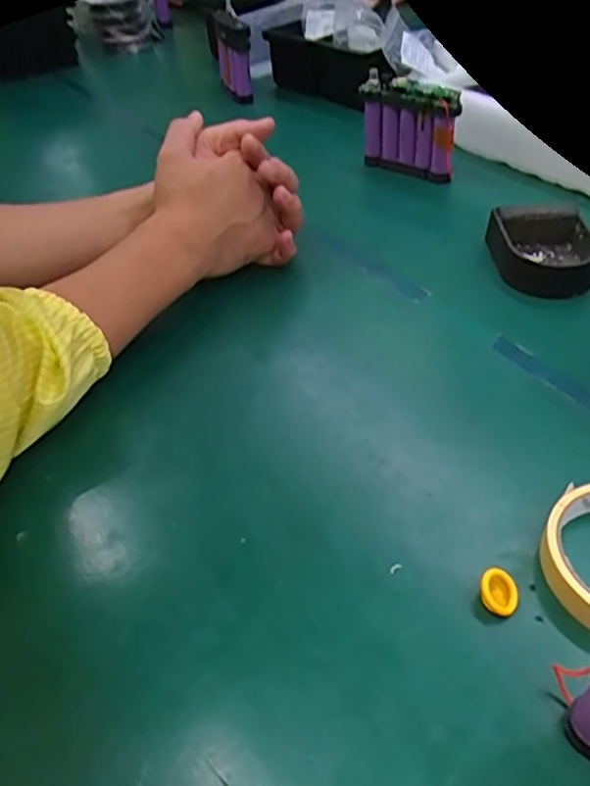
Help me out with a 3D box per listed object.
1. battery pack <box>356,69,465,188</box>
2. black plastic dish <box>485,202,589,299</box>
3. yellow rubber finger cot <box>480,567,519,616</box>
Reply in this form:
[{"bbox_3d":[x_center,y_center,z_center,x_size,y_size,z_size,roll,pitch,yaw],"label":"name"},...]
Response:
[{"bbox_3d":[0.121,-0.279,0.663,0.113,0.110,0.020,31,52,31],"label":"battery pack"},{"bbox_3d":[0.212,-0.122,0.520,0.074,0.039,0.086,-3,43,0],"label":"black plastic dish"},{"bbox_3d":[0.104,0.102,0.312,0.019,0.013,0.020,-1,43,1],"label":"yellow rubber finger cot"}]

